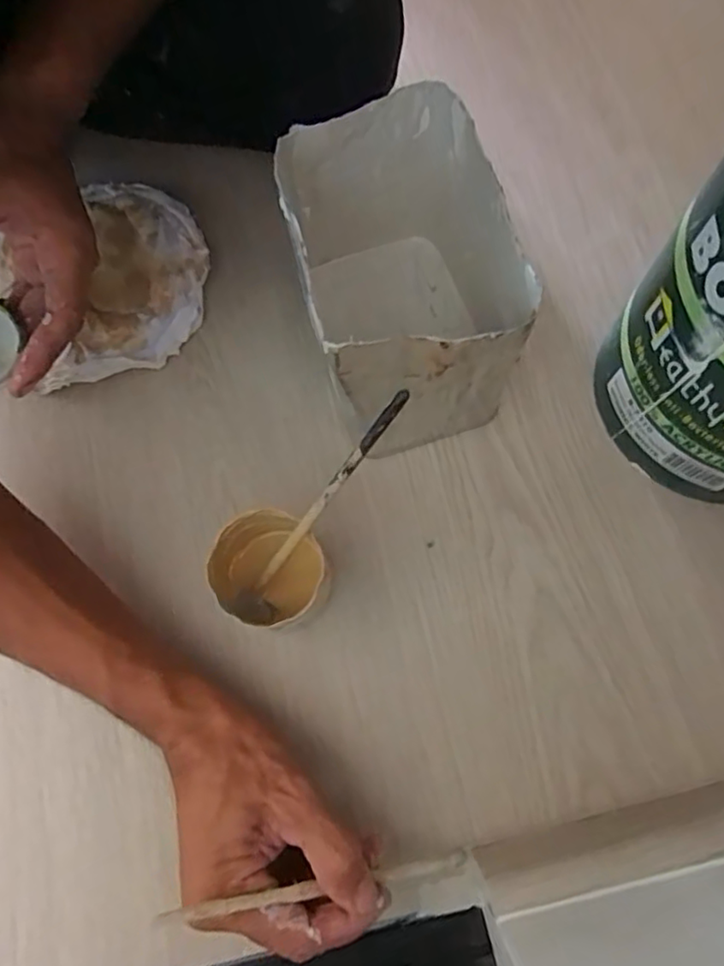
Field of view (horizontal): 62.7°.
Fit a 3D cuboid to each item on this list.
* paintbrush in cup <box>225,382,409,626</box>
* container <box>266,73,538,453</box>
[{"bbox_3d":[-0.030,0.025,0.317,0.027,0.201,0.010,49,40,15],"label":"paintbrush in cup"},{"bbox_3d":[0.026,-0.121,0.372,0.114,0.133,0.162,-12,73,-2],"label":"container"}]

